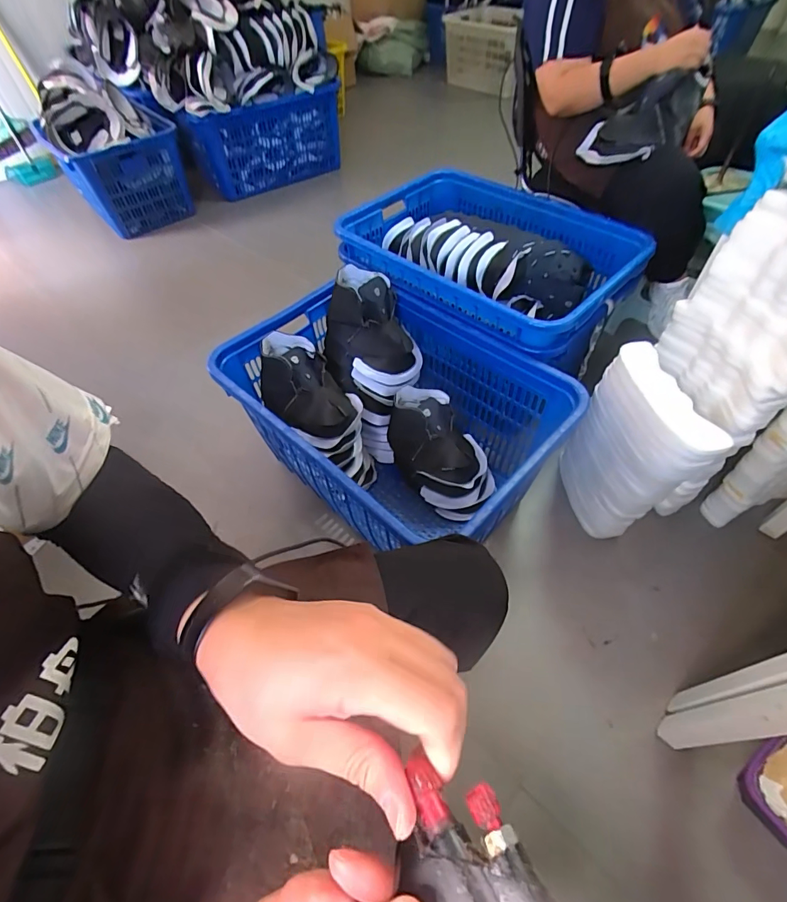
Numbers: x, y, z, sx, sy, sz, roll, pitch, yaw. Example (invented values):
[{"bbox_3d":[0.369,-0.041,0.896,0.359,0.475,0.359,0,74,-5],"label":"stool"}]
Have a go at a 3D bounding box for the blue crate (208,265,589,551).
[{"bbox_3d":[-0.002,-0.074,1.076,0.729,0.406,0.520,37,63,27],"label":"blue crate"}]

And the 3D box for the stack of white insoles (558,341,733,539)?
[{"bbox_3d":[0.489,0.011,0.952,0.104,0.415,0.269,-5,53,-1],"label":"stack of white insoles"}]

